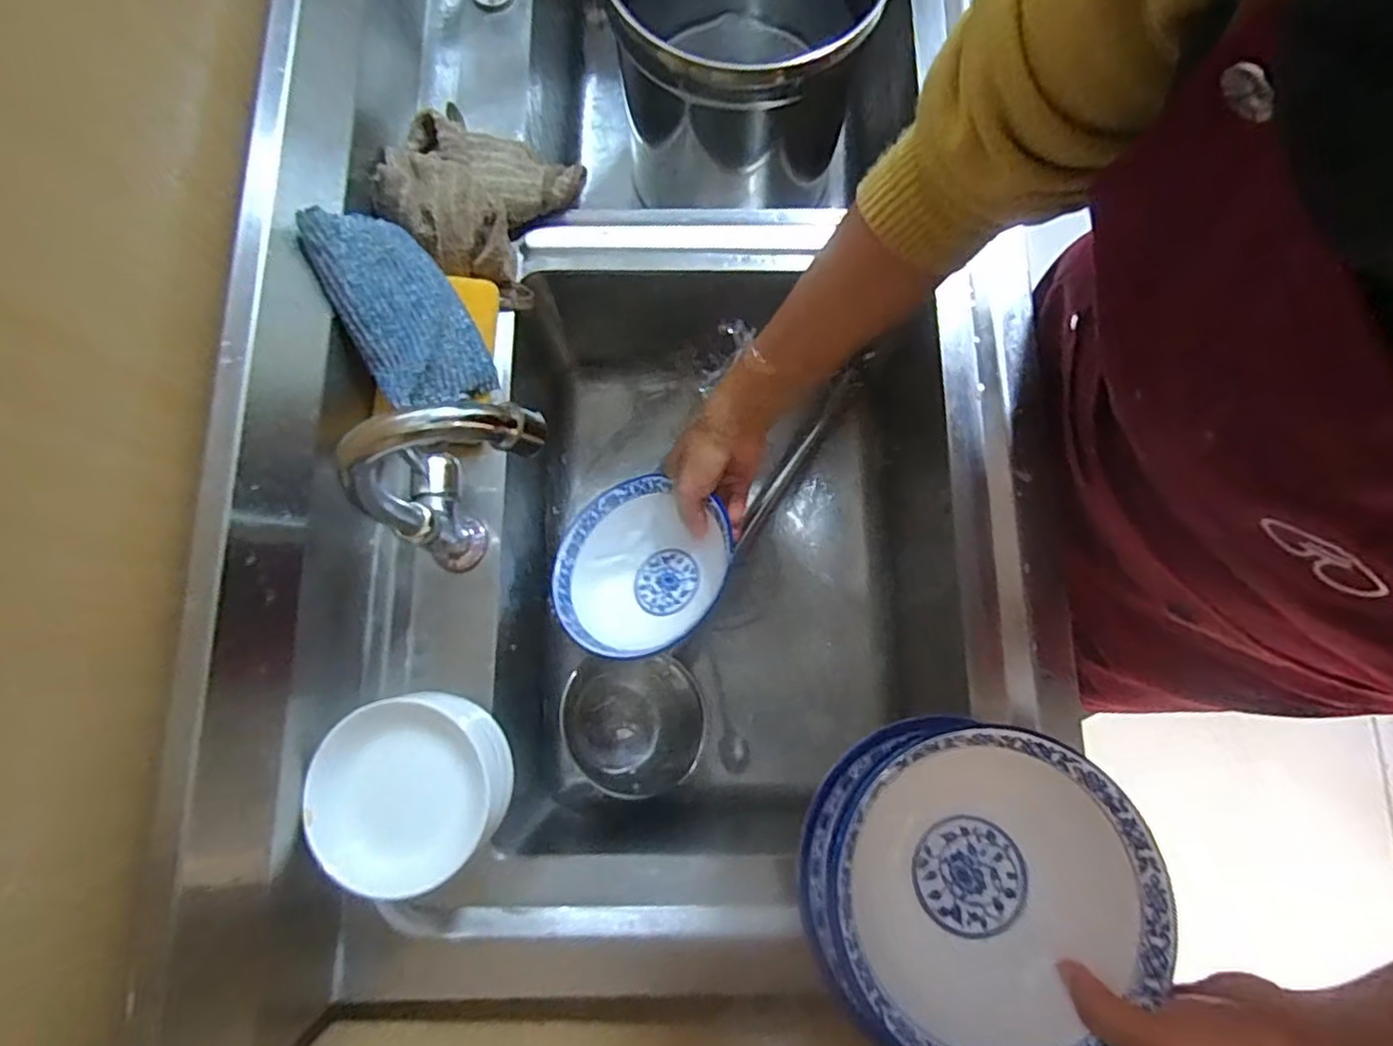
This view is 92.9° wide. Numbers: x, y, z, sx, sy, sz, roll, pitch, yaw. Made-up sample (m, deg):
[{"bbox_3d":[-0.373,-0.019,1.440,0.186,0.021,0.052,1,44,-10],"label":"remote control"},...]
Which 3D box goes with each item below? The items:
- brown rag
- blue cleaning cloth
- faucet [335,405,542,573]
[{"bbox_3d":[-0.159,-0.233,0.470,0.118,0.082,0.130,20,80,3],"label":"brown rag"},{"bbox_3d":[-0.183,-0.131,0.411,0.070,0.021,0.123,-43,116,-36],"label":"blue cleaning cloth"},{"bbox_3d":[-0.123,-0.022,0.358,0.103,0.191,0.038,-25,81,-5],"label":"faucet"}]

